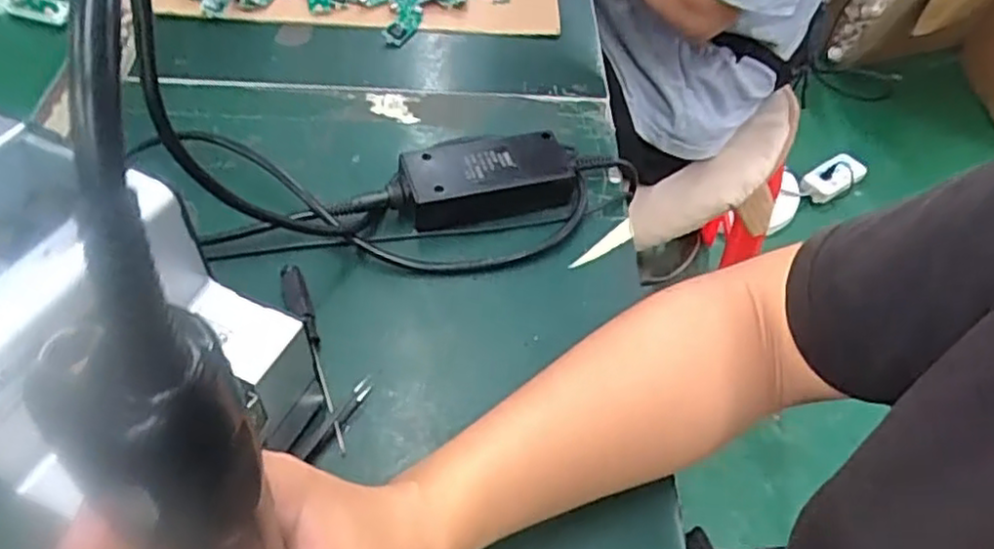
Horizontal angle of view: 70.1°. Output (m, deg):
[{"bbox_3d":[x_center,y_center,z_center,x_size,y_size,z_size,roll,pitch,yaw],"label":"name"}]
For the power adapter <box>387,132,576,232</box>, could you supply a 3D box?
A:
[{"bbox_3d":[-0.012,-0.067,0.500,0.126,0.032,0.060,-11,52,-12],"label":"power adapter"}]

